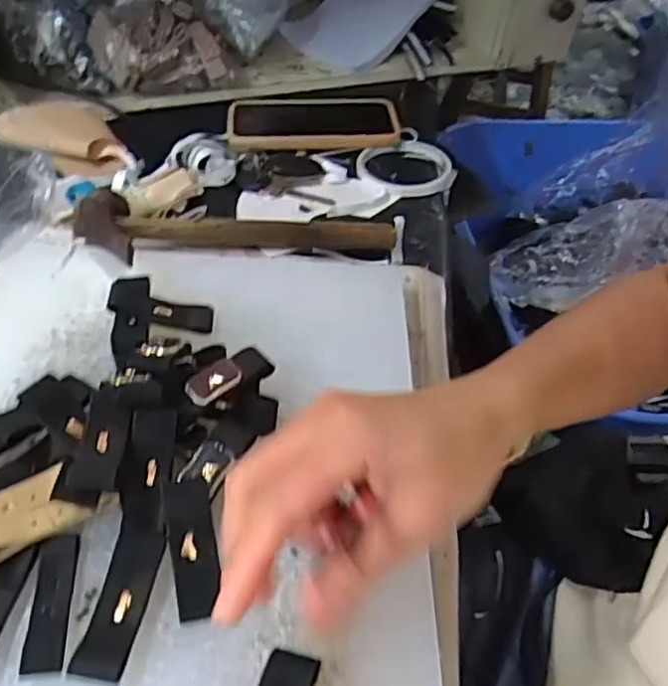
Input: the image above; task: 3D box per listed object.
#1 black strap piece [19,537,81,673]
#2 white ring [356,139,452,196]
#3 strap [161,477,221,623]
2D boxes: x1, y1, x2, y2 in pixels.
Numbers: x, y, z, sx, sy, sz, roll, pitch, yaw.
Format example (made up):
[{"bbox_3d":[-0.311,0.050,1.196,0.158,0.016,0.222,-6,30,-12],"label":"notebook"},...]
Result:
[{"bbox_3d":[-0.120,0.108,0.272,0.016,0.005,0.057,-2,48,-9],"label":"black strap piece"},{"bbox_3d":[0.064,-0.164,0.599,0.084,0.017,0.081,4,48,-4],"label":"white ring"},{"bbox_3d":[-0.063,0.091,0.288,0.020,0.010,0.060,-9,67,-9],"label":"strap"}]

